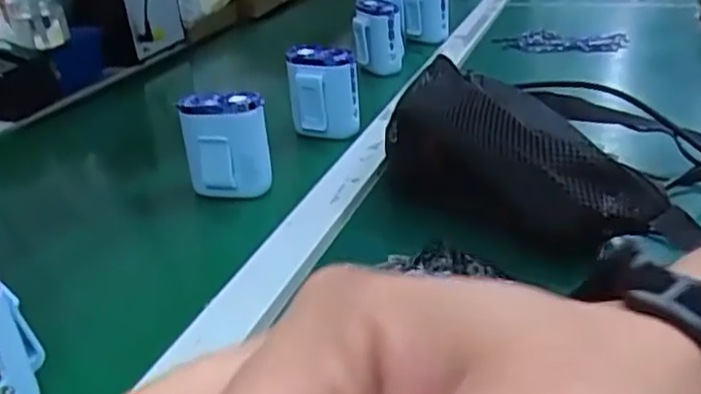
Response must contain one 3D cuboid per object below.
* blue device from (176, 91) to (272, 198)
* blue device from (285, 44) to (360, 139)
[{"bbox_3d":[-0.102,-0.045,0.569,0.067,0.076,0.037,-5,27,-3],"label":"blue device"},{"bbox_3d":[-0.026,-0.107,0.682,0.066,0.080,0.038,-3,27,2],"label":"blue device"}]

